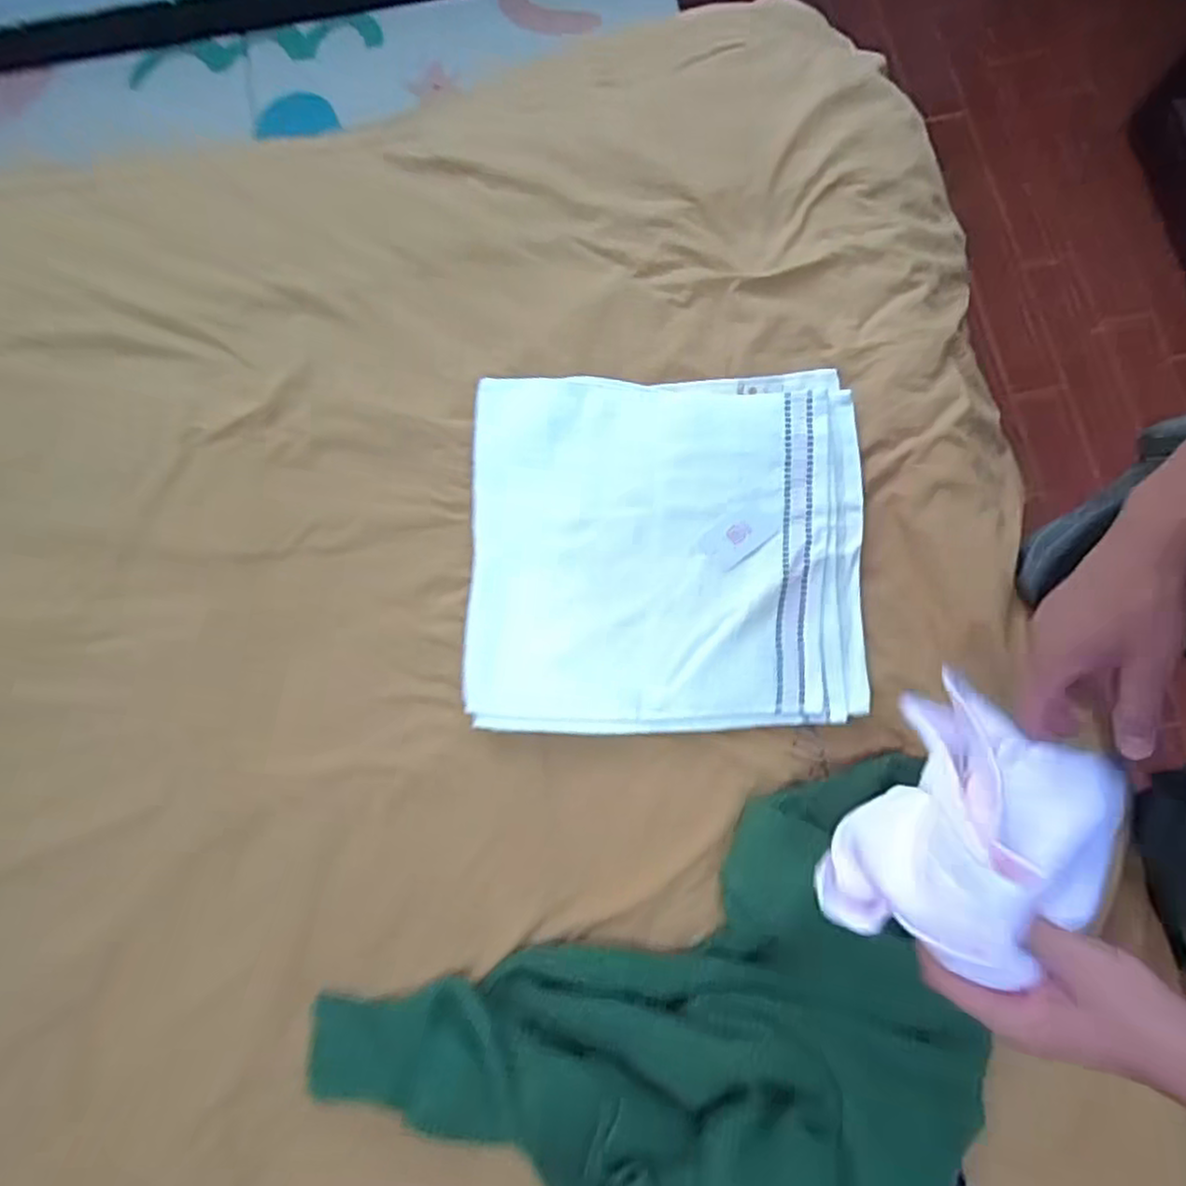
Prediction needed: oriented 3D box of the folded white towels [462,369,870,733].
[{"bbox_3d":[0.070,-0.045,0.660,0.361,0.021,0.333,0,79,-1],"label":"folded white towels"}]

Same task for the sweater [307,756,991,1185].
[{"bbox_3d":[0.075,0.413,0.562,0.550,0.044,0.402,-18,80,-4],"label":"sweater"}]

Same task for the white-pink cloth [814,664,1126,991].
[{"bbox_3d":[0.247,0.158,0.452,0.134,0.136,0.189,43,81,7],"label":"white-pink cloth"}]

